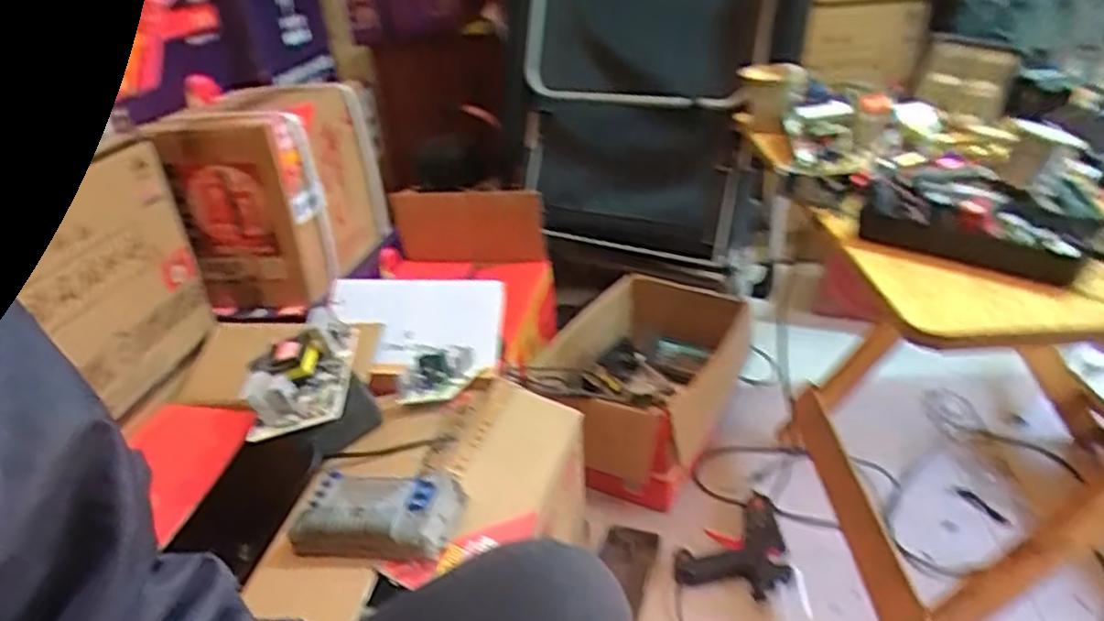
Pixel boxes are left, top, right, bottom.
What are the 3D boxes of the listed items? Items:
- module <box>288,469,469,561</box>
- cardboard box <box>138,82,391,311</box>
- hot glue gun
[{"bbox_3d":[-0.173,0.200,0.712,0.162,0.049,0.096,1,29,11],"label":"module"},{"bbox_3d":[-0.437,-0.200,1.174,0.195,0.287,0.319,2,29,14],"label":"cardboard box"},{"bbox_3d":[0.283,0.357,1.046,0.208,0.027,0.134,-22,33,-28],"label":"hot glue gun"}]

